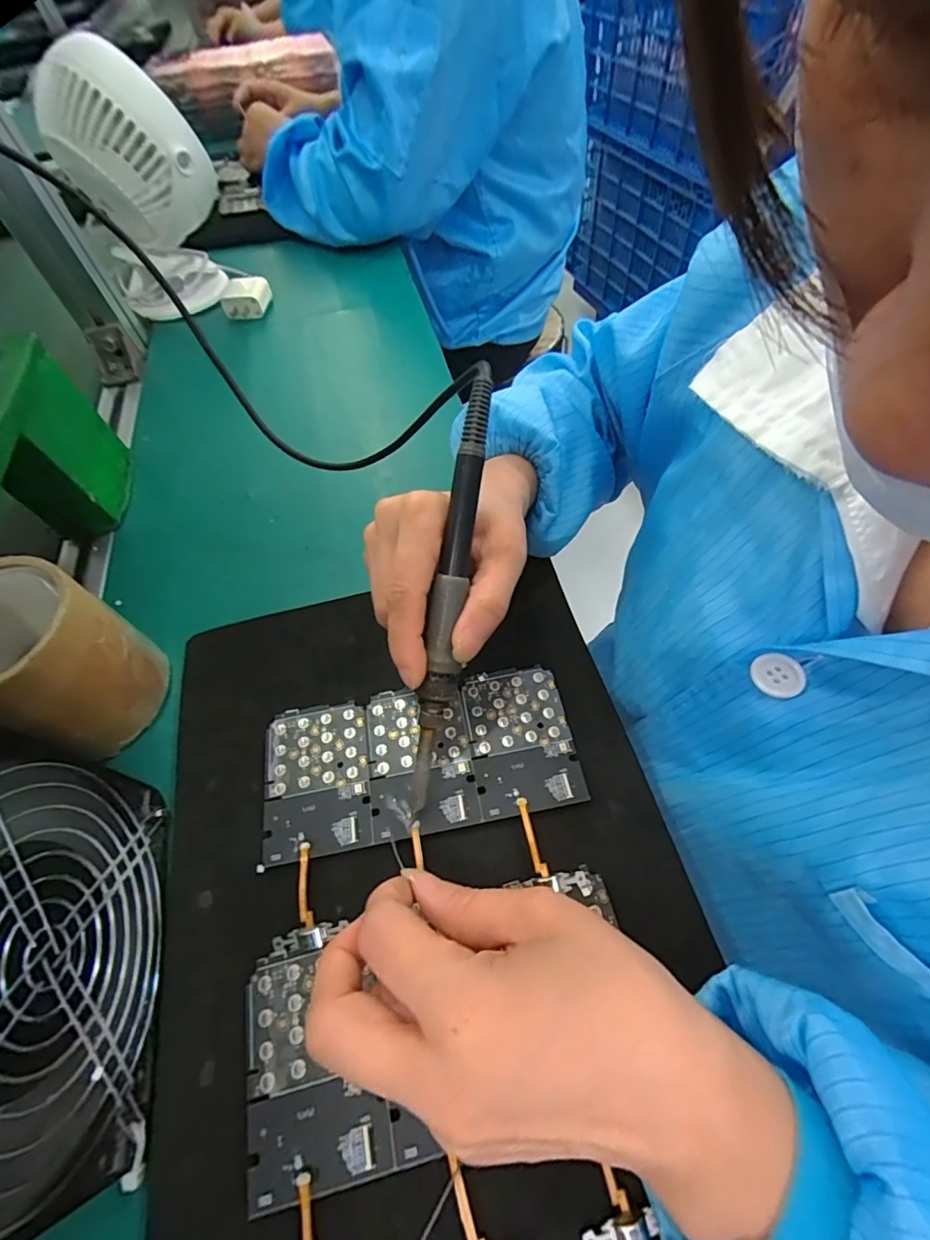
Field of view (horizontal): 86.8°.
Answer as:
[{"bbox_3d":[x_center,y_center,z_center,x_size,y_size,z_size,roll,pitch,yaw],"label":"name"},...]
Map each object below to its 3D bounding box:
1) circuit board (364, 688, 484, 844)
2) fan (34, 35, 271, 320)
[{"bbox_3d":[-0.025,0.073,0.266,0.055,0.005,0.077,-11,58,-2],"label":"circuit board"},{"bbox_3d":[-0.320,-0.429,0.504,0.145,0.198,0.148,-27,60,-10],"label":"fan"}]

